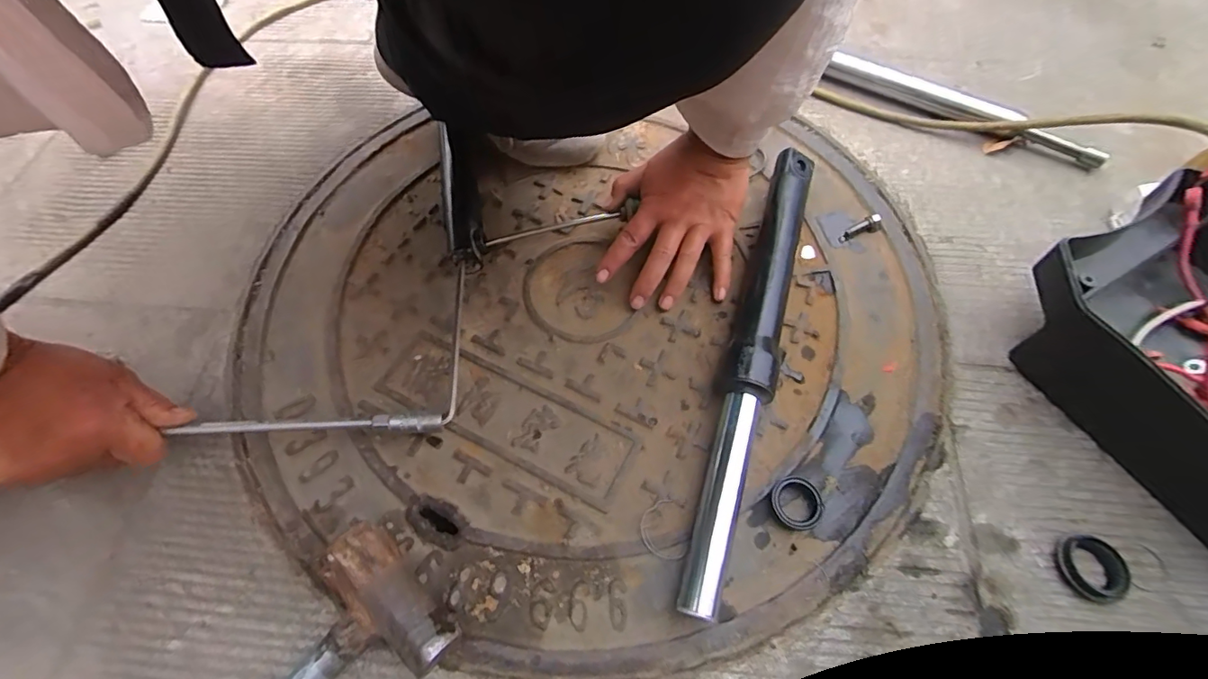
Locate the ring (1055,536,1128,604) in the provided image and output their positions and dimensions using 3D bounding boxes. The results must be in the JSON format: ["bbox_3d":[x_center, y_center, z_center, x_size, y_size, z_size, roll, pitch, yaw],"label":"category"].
[{"bbox_3d":[0.325,0.152,0.344,0.045,0.012,0.041,-1,62,1],"label":"ring"}]

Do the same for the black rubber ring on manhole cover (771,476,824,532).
[{"bbox_3d":[0.137,0.116,0.369,0.034,0.013,0.037,-1,62,1],"label":"black rubber ring on manhole cover"}]

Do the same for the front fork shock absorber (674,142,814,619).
[{"bbox_3d":[0.121,0.005,0.413,0.034,0.039,0.394,15,63,9],"label":"front fork shock absorber"}]

